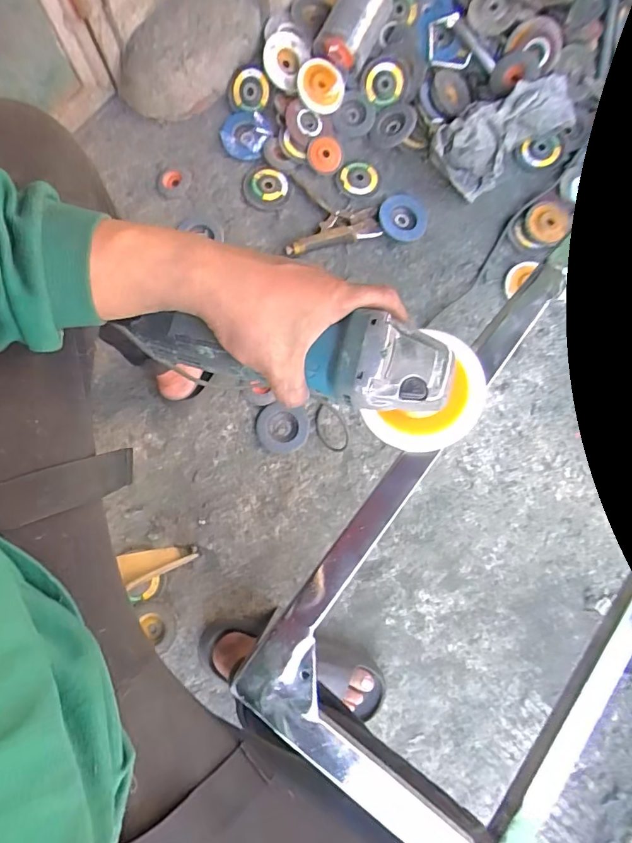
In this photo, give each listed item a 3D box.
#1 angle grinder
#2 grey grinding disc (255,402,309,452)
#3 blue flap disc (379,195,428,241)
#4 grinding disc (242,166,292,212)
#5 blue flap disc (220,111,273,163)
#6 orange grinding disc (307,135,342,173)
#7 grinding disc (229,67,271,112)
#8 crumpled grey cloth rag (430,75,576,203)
[{"bbox_3d":[-0.003,-0.047,0.351,0.273,0.090,0.086,11,74,-1],"label":"angle grinder"},{"bbox_3d":[-0.061,0.013,0.844,0.091,0.019,0.082,7,78,0],"label":"grey grinding disc"},{"bbox_3d":[0.172,-0.399,0.925,0.094,0.015,0.094,0,89,-5],"label":"blue flap disc"},{"bbox_3d":[-0.097,-0.462,0.933,0.093,0.011,0.090,0,92,-2],"label":"grinding disc"},{"bbox_3d":[-0.142,-0.567,0.929,0.094,0.017,0.094,0,89,-6],"label":"blue flap disc"},{"bbox_3d":[0.018,-0.529,0.932,0.067,0.017,0.071,-1,95,-8],"label":"orange grinding disc"},{"bbox_3d":[-0.132,-0.662,0.938,0.081,0.011,0.077,1,110,2],"label":"grinding disc"},{"bbox_3d":[0.376,-0.577,0.921,0.284,0.074,0.130,-37,82,-9],"label":"crumpled grey cloth rag"}]

